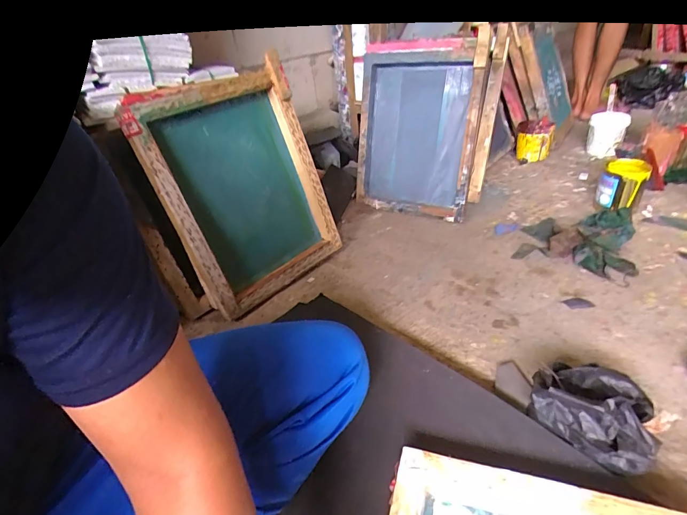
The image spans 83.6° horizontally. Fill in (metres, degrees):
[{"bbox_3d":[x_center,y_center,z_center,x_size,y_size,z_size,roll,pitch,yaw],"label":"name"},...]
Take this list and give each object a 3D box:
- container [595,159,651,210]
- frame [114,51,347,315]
[{"bbox_3d":[0.764,-0.193,1.061,0.108,0.125,0.111,17,40,33],"label":"container"},{"bbox_3d":[-0.214,-0.151,0.868,0.369,0.478,0.065,-35,25,-32],"label":"frame"}]

